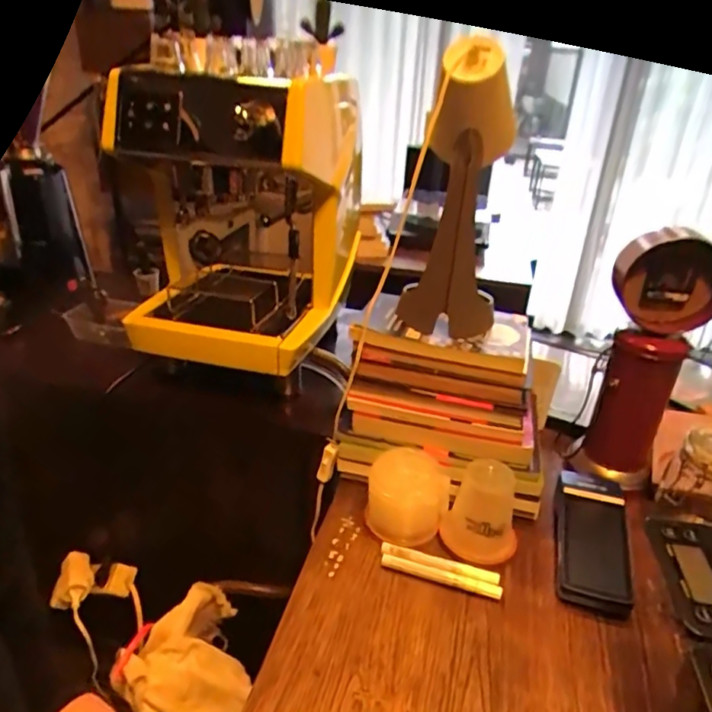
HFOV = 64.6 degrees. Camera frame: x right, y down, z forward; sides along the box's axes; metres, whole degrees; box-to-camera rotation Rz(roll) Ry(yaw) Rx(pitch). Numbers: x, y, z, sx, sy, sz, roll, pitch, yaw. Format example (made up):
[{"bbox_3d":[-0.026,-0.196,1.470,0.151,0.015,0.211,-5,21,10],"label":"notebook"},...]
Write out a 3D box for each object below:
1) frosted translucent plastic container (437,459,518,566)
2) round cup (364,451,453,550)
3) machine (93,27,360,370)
[{"bbox_3d":[0.161,0.190,0.715,0.089,0.117,0.104,9,29,12],"label":"frosted translucent plastic container"},{"bbox_3d":[0.069,0.183,0.731,0.107,0.092,0.098,2,28,-1],"label":"round cup"},{"bbox_3d":[-0.183,-0.262,0.957,0.305,0.450,0.352,9,29,12],"label":"machine"}]

